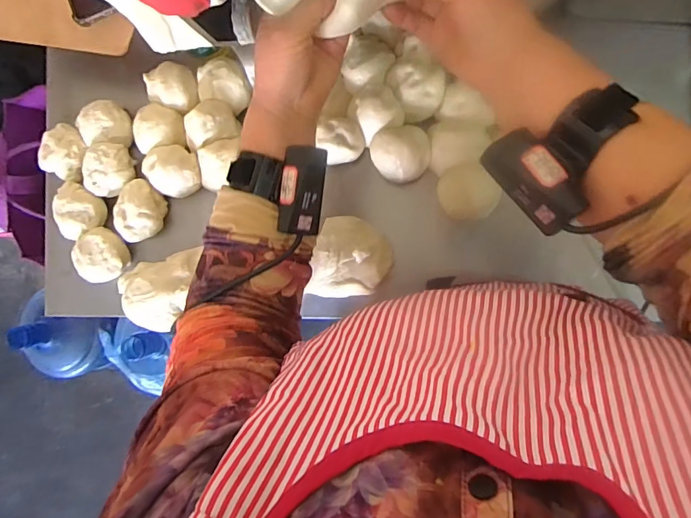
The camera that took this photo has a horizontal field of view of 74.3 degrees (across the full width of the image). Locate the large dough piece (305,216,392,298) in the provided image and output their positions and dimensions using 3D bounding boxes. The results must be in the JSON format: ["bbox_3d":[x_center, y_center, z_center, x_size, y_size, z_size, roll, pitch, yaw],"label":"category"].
[{"bbox_3d":[0.008,0.002,0.546,0.087,0.039,0.098,17,91,8],"label":"large dough piece"}]

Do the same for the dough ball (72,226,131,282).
[{"bbox_3d":[-0.321,-0.003,0.599,0.064,0.035,0.069,0,88,8],"label":"dough ball"}]

